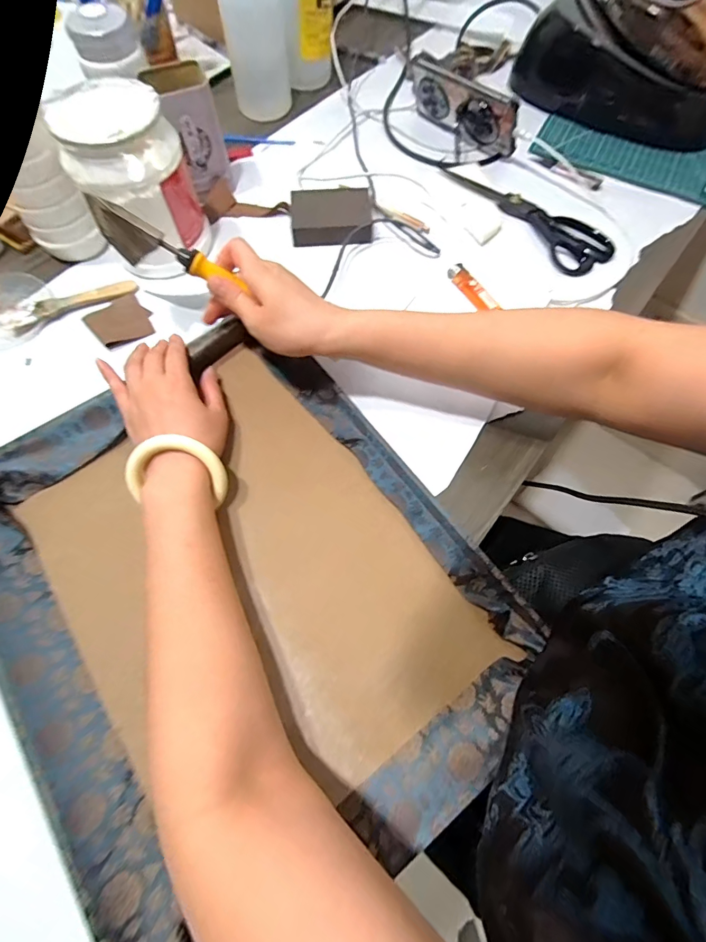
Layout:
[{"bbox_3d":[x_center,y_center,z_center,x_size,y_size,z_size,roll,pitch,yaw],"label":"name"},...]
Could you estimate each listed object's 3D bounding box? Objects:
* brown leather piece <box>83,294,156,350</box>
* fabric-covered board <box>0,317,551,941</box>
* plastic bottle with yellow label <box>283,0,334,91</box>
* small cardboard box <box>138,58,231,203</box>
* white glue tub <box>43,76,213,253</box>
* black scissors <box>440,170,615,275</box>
[{"bbox_3d":[-0.252,-0.163,0.457,0.060,0.005,0.061,-42,74,-15],"label":"brown leather piece"},{"bbox_3d":[-0.098,0.090,0.347,0.348,0.034,0.427,-35,72,-14],"label":"fabric-covered board"},{"bbox_3d":[-0.064,-0.633,0.560,0.069,0.178,0.060,-11,68,-4],"label":"plastic bottle with yellow label"},{"bbox_3d":[-0.191,-0.401,0.501,0.064,0.110,0.070,-30,71,-12],"label":"small cardboard box"},{"bbox_3d":[-0.221,-0.297,0.435,0.106,0.151,0.101,0,68,0],"label":"white glue tub"},{"bbox_3d":[0.215,-0.323,0.527,0.229,0.015,0.075,41,73,15],"label":"black scissors"}]

